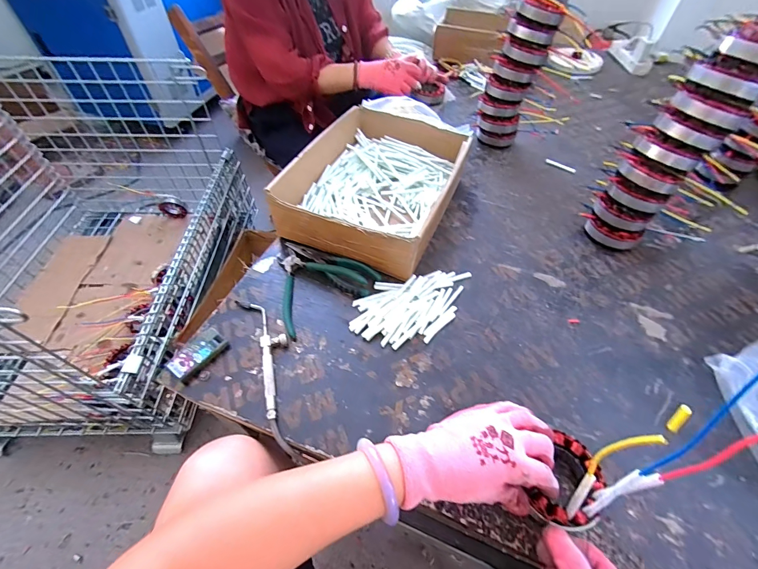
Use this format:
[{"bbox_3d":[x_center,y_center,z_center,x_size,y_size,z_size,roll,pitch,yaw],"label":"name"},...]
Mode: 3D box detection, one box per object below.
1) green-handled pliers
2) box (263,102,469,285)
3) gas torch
[{"bbox_3d":[-0.104,-0.002,0.488,0.117,0.013,0.133,39,60,25],"label":"green-handled pliers"},{"bbox_3d":[0.005,-0.177,0.595,0.238,0.091,0.332,19,54,13],"label":"box"},{"bbox_3d":[-0.139,0.081,0.430,0.045,0.011,0.172,-18,55,-16],"label":"gas torch"}]

